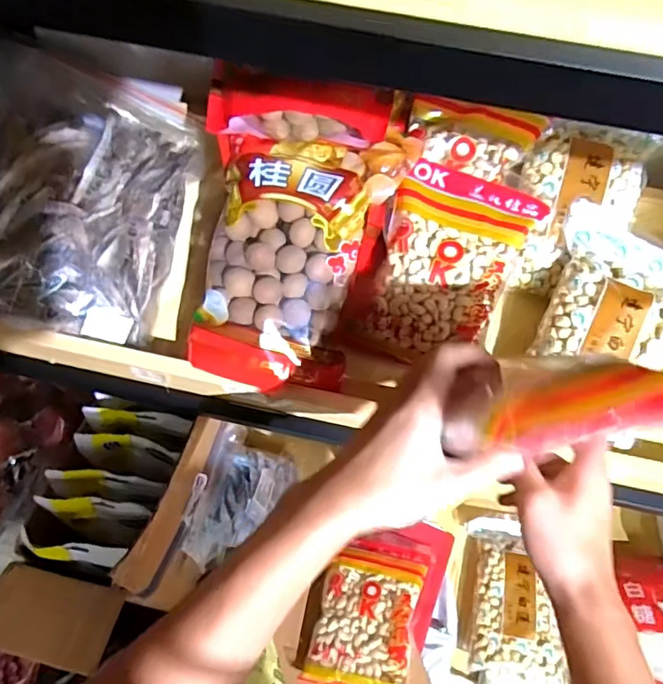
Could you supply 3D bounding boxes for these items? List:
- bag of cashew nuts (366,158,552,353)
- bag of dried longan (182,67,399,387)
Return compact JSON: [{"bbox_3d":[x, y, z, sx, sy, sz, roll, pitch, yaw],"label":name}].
[{"bbox_3d":[0.122,-0.079,0.551,0.134,0.045,0.179,15,87,6],"label":"bag of cashew nuts"},{"bbox_3d":[-0.042,-0.105,0.513,0.179,0.067,0.292,8,89,1],"label":"bag of dried longan"}]

